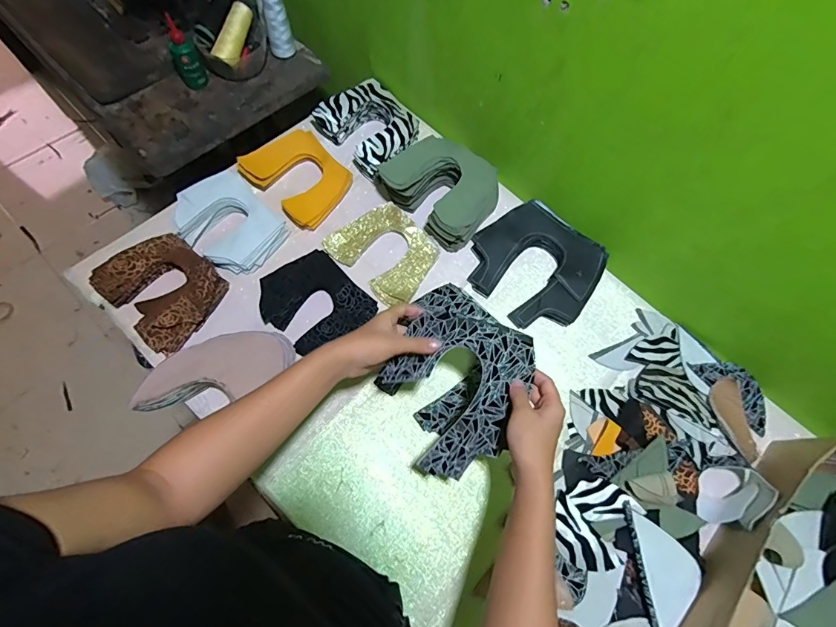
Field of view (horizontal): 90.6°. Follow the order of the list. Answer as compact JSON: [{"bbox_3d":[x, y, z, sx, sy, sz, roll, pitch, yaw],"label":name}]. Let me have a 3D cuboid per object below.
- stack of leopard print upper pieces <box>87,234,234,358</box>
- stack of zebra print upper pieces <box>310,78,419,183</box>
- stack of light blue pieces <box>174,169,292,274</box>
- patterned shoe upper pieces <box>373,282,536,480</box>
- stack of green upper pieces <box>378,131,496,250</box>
[{"bbox_3d":[-0.367,-0.039,0.592,0.164,0.036,0.133,39,71,10],"label":"stack of leopard print upper pieces"},{"bbox_3d":[-0.079,-0.319,0.711,0.138,0.043,0.155,-39,77,-18],"label":"stack of zebra print upper pieces"},{"bbox_3d":[-0.287,-0.138,0.634,0.158,0.037,0.126,36,70,9],"label":"stack of light blue pieces"},{"bbox_3d":[0.041,0.083,0.480,0.153,0.047,0.190,24,74,8],"label":"patterned shoe upper pieces"},{"bbox_3d":[0.036,-0.211,0.664,0.182,0.054,0.155,35,70,10],"label":"stack of green upper pieces"}]

